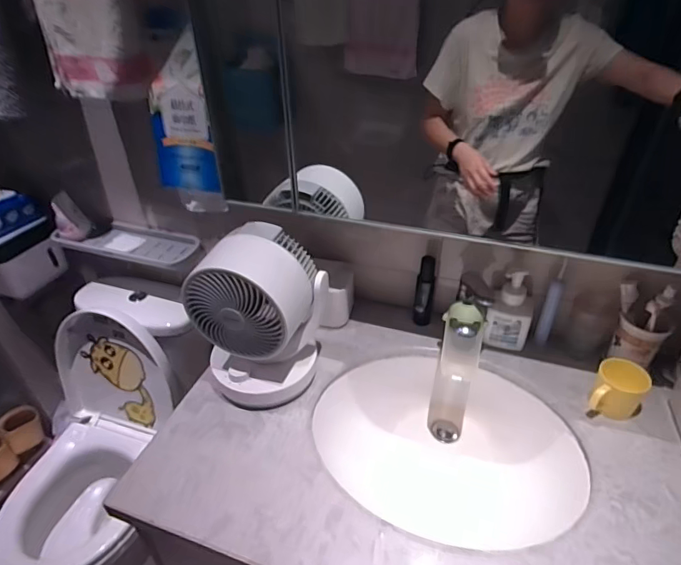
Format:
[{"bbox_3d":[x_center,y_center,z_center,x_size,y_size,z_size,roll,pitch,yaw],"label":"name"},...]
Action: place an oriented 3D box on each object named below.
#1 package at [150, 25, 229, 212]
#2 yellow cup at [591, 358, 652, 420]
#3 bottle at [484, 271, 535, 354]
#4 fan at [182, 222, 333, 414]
[{"bbox_3d":[-0.295,-0.293,0.866,0.165,0.338,0.046,11,29,15],"label":"package"},{"bbox_3d":[0.479,0.195,0.772,0.077,0.085,0.093,29,46,34],"label":"yellow cup"},{"bbox_3d":[0.339,0.057,0.880,0.080,0.158,0.058,18,41,23],"label":"bottle"},{"bbox_3d":[-0.144,0.063,0.790,0.177,0.289,0.175,18,41,24],"label":"fan"}]

